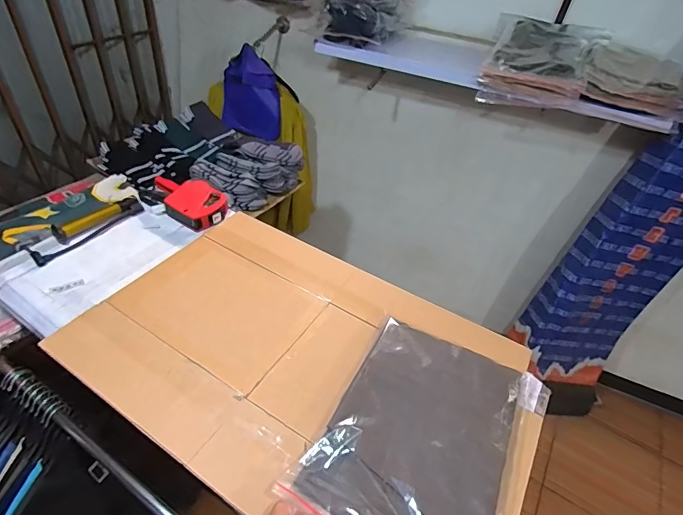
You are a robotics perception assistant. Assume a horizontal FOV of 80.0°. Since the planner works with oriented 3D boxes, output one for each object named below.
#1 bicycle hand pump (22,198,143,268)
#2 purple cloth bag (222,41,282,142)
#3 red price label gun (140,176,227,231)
[{"bbox_3d":[-0.579,-0.072,0.927,0.062,0.029,0.253,26,46,20],"label":"bicycle hand pump"},{"bbox_3d":[-0.362,-0.654,1.612,0.189,0.306,0.170,-17,48,-25],"label":"purple cloth bag"},{"bbox_3d":[-0.394,-0.155,1.032,0.232,0.051,0.122,30,47,23],"label":"red price label gun"}]

